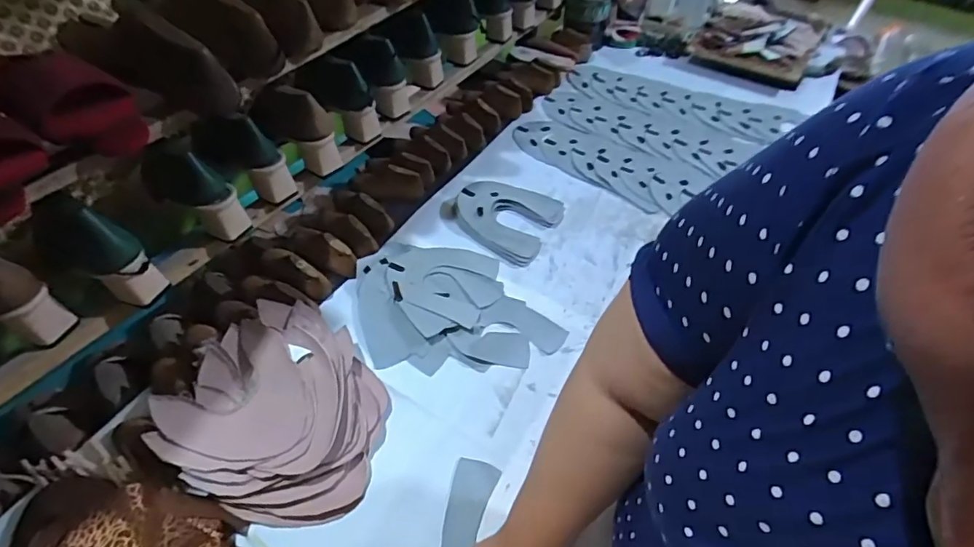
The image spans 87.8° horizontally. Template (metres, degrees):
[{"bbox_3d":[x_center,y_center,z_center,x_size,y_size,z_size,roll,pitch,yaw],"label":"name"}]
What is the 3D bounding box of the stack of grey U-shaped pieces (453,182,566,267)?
[{"bbox_3d":[0.032,-0.104,0.881,0.167,0.023,0.168,26,53,16],"label":"stack of grey U-shaped pieces"}]

